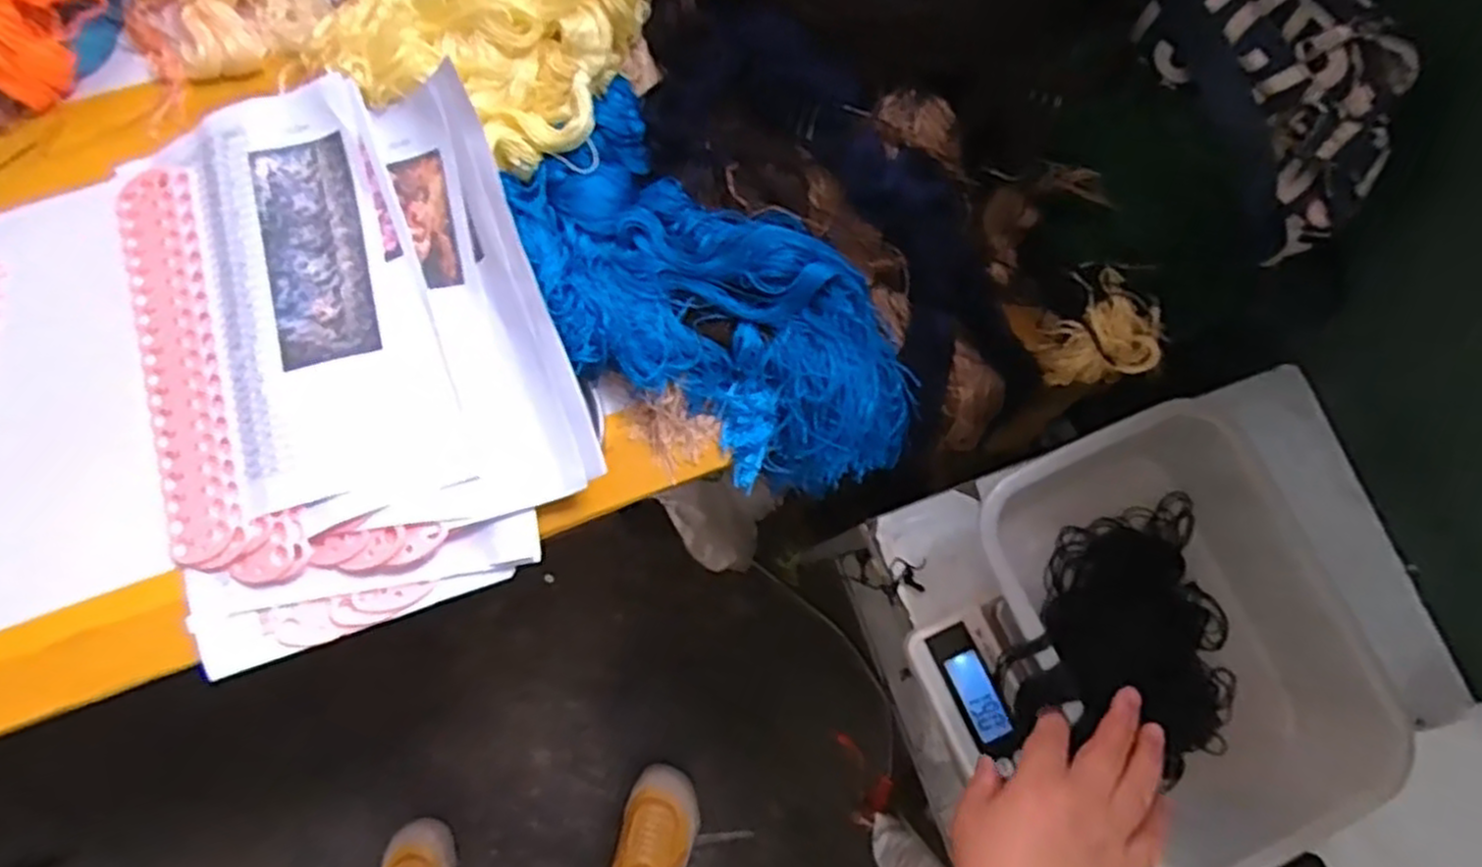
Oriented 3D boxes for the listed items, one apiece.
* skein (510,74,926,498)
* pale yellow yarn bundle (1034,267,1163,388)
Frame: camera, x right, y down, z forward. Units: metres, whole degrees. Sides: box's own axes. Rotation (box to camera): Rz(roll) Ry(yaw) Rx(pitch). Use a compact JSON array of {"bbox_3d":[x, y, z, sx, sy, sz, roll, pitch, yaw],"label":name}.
[{"bbox_3d":[-0.020,-0.085,0.540,0.305,0.071,0.159,38,80,6],"label":"skein"},{"bbox_3d":[0.261,-0.074,0.558,0.078,0.060,0.068,4,79,0],"label":"pale yellow yarn bundle"}]

